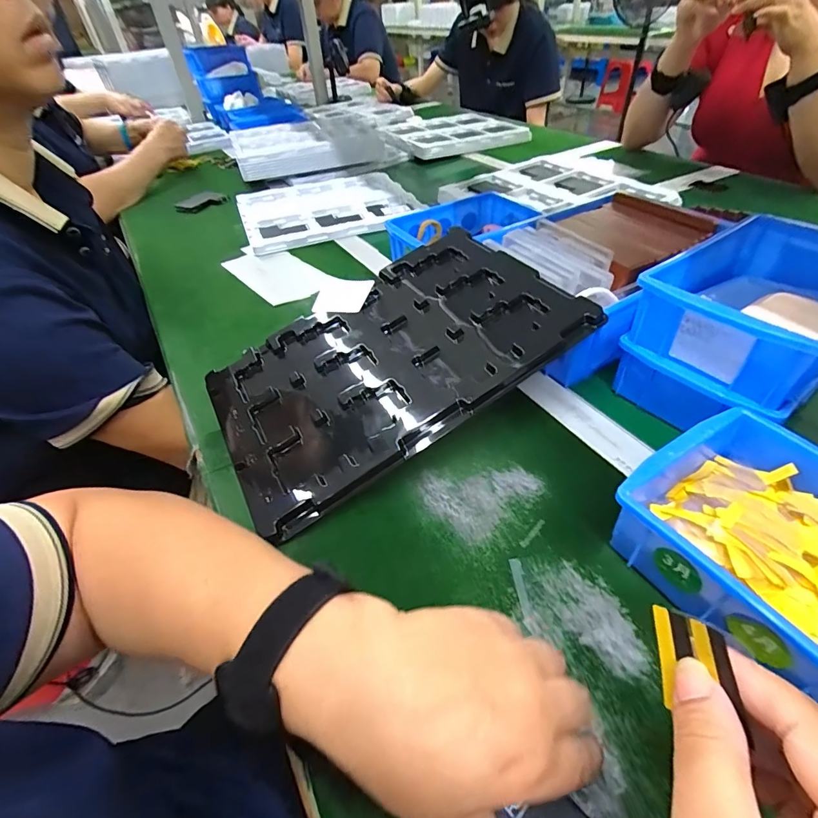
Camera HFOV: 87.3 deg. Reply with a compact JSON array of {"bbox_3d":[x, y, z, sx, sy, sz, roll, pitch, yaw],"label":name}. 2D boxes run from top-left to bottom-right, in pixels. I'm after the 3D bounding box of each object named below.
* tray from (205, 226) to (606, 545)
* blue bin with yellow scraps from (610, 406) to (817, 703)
[{"bbox_3d":[-0.023,-0.047,0.408,0.324,0.025,0.218,-33,49,-7],"label":"tray"},{"bbox_3d":[0.242,0.097,0.250,0.154,0.067,0.199,-24,47,-19],"label":"blue bin with yellow scraps"}]

